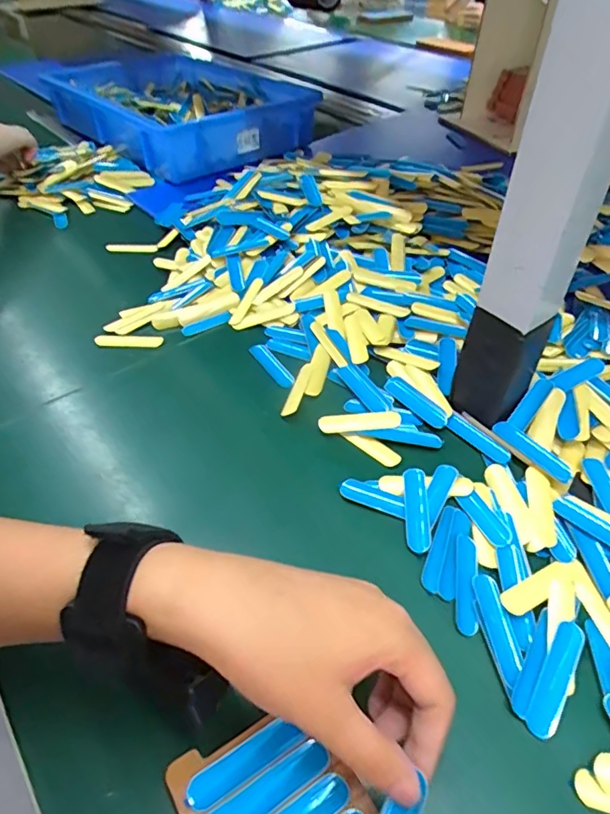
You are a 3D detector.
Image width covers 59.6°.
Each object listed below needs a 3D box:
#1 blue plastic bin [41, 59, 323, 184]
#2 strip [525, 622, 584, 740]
[{"bbox_3d":[-0.245,-0.560,0.972,0.334,0.084,0.545,-30,51,-25],"label":"blue plastic bin"},{"bbox_3d":[0.132,0.141,0.279,0.014,0.004,0.061,24,51,24],"label":"strip"}]

